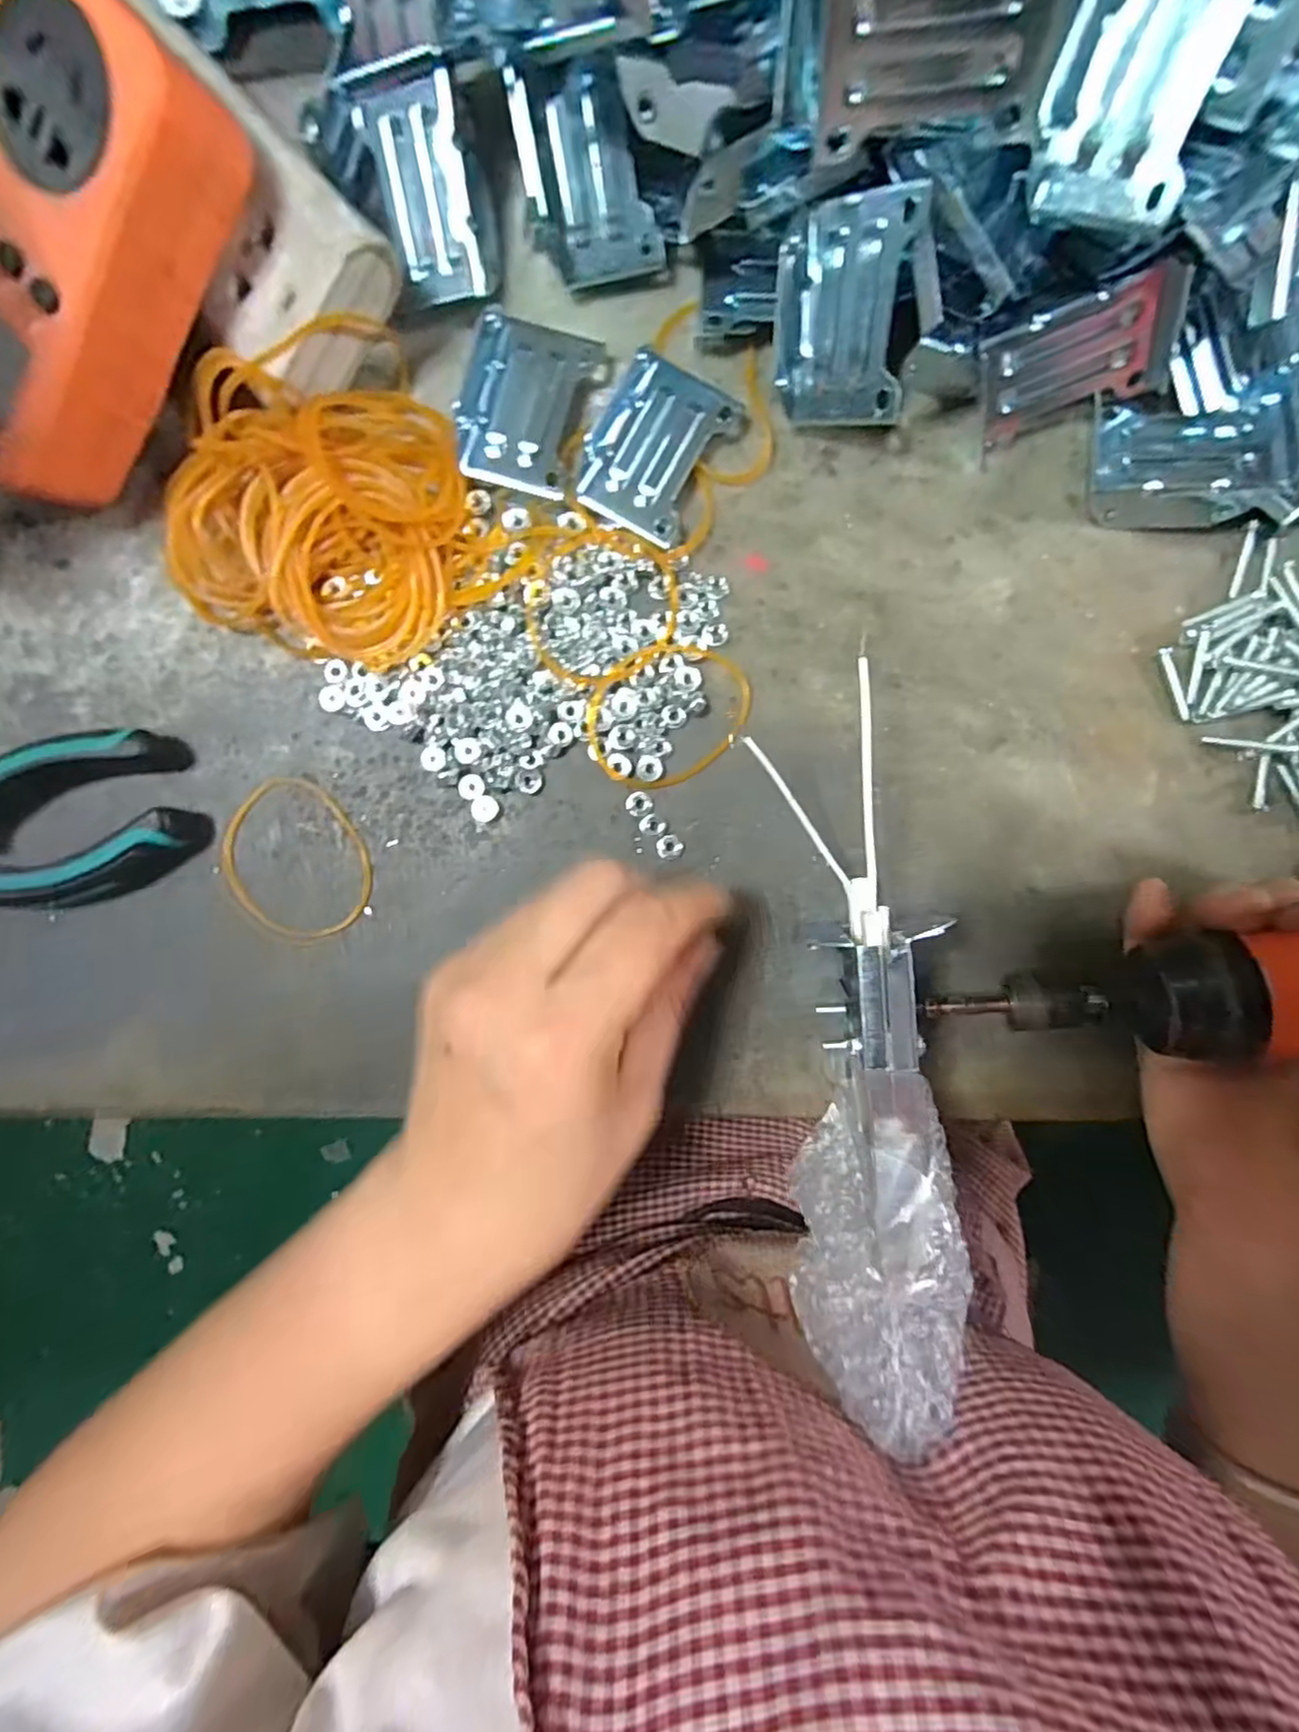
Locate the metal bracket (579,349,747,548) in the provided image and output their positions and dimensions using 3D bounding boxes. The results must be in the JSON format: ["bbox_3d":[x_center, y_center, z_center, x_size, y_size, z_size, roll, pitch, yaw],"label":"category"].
[{"bbox_3d":[0.001,-0.146,0.234,0.042,0.006,0.058,30,92,-1],"label":"metal bracket"}]

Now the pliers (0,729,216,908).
[{"bbox_3d":[-0.235,-0.007,0.234,0.153,0.020,0.054,-13,92,1],"label":"pliers"}]

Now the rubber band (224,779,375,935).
[{"bbox_3d":[-0.129,-0.001,0.242,0.050,0.004,0.059,-39,92,2],"label":"rubber band"}]

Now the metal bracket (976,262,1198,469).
[{"bbox_3d":[0.140,-0.166,0.221,0.059,0.035,0.010,-16,53,14],"label":"metal bracket"}]

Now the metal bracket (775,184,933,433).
[{"bbox_3d":[0.062,-0.175,0.215,0.043,0.004,0.057,16,127,25],"label":"metal bracket"}]

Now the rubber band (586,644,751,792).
[{"bbox_3d":[0.007,-0.054,0.238,0.060,0.006,0.044,-32,92,1],"label":"rubber band"}]

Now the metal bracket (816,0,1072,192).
[{"bbox_3d":[0.073,-0.206,0.170,0.057,0.036,0.005,-3,59,9],"label":"metal bracket"}]

